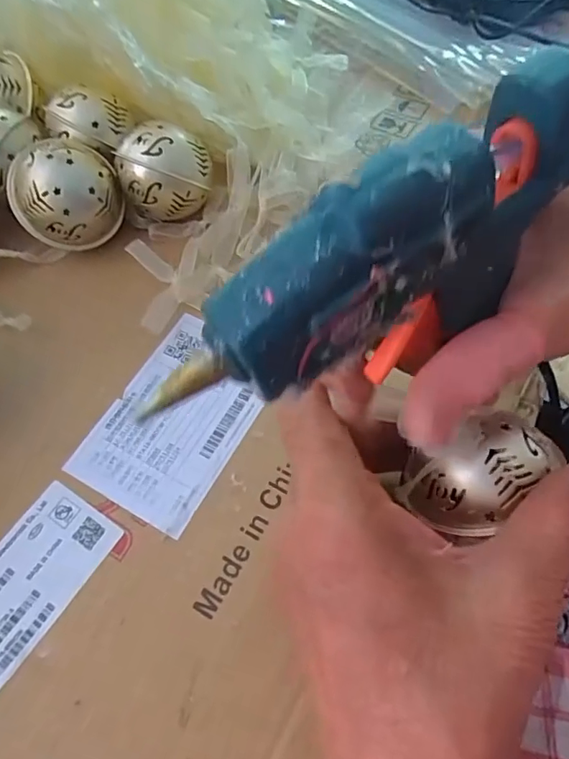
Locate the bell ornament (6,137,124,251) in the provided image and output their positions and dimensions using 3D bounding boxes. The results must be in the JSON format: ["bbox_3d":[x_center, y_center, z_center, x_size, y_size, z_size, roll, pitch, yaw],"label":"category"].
[{"bbox_3d":[-0.124,-0.105,0.293,0.059,0.051,0.047,-23,63,-10],"label":"bell ornament"}]

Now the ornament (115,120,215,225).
[{"bbox_3d":[-0.069,-0.118,0.298,0.053,0.051,0.045,-14,62,-5],"label":"ornament"}]

